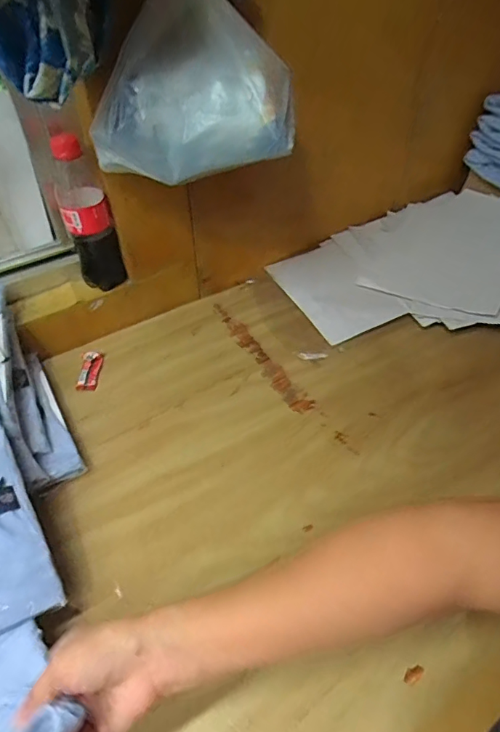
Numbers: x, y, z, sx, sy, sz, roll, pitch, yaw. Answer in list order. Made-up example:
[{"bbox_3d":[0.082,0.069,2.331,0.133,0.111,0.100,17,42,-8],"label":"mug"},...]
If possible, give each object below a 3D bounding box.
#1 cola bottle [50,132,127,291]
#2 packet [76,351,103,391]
[{"bbox_3d":[-0.198,-0.180,0.581,0.059,0.179,0.048,-14,46,-12],"label":"cola bottle"},{"bbox_3d":[-0.209,0.004,0.609,0.025,0.008,0.060,-1,45,1],"label":"packet"}]

